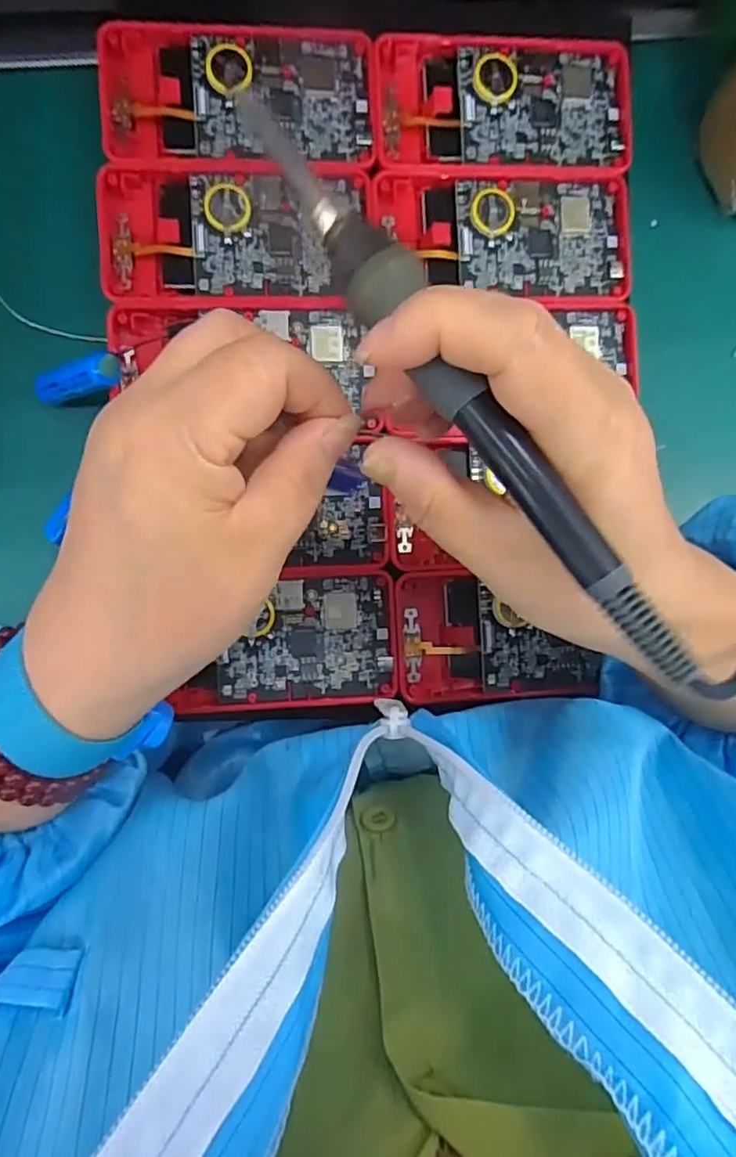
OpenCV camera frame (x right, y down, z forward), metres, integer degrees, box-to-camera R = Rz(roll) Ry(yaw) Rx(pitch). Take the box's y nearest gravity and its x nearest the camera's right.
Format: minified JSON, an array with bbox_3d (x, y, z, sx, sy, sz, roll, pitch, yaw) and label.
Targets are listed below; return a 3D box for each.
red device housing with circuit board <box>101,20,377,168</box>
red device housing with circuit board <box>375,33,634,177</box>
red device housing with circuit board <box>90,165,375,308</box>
[{"bbox_3d":[-0.059,-0.221,0.284,0.121,0.013,0.065,-3,91,-5],"label":"red device housing with circuit board"},{"bbox_3d":[0.065,-0.225,0.291,0.122,0.009,0.063,-4,91,-5],"label":"red device housing with circuit board"},{"bbox_3d":[-0.061,-0.157,0.285,0.119,0.012,0.063,-2,91,-5],"label":"red device housing with circuit board"}]

